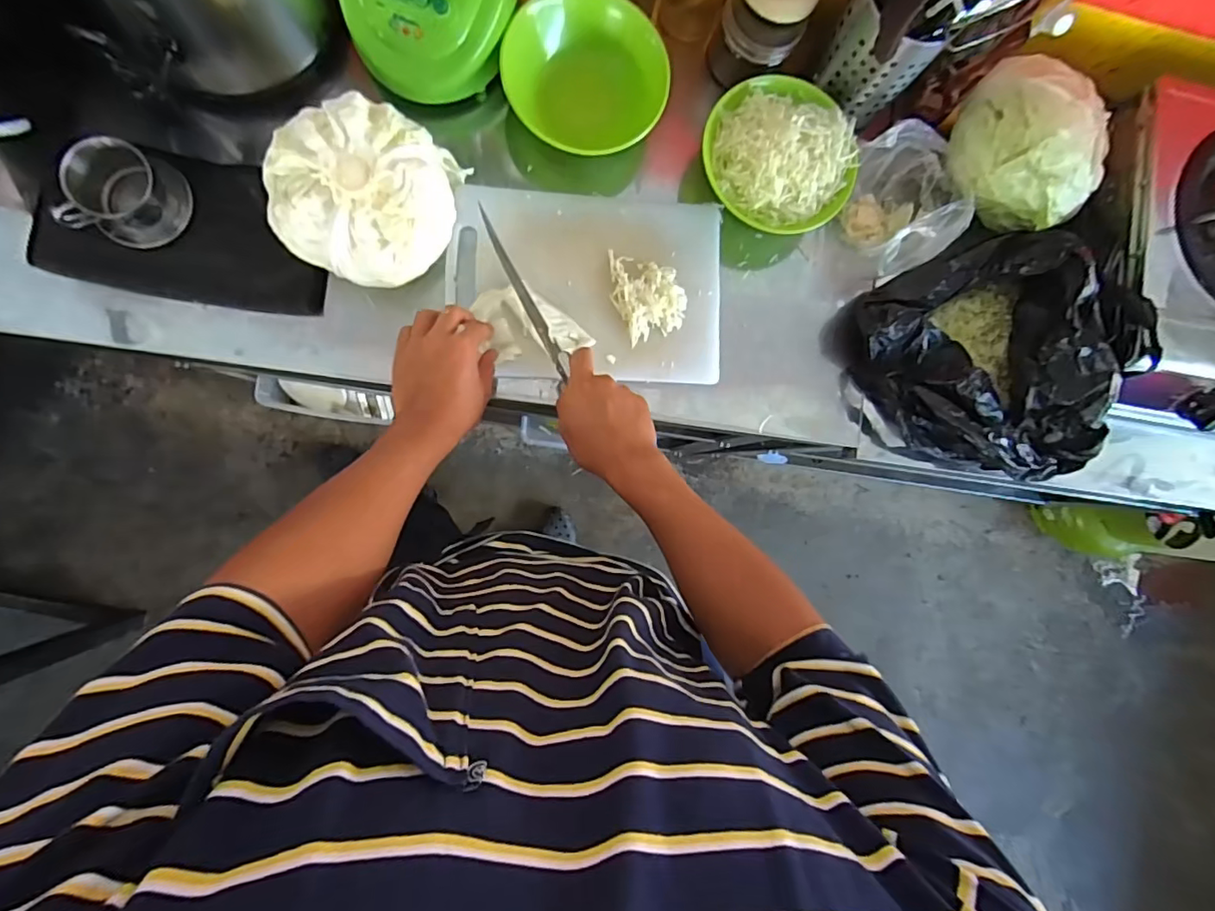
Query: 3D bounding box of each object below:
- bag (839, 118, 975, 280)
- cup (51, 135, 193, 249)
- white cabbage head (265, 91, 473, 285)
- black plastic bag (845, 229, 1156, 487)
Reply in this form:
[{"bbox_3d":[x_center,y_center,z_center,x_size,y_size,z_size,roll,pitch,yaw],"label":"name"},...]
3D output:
[{"bbox_3d":[0.327,-0.285,0.634,0.132,0.098,0.141,-34,93,-8],"label":"bag"},{"bbox_3d":[-0.469,-0.256,0.537,0.083,0.067,0.098,18,86,-7],"label":"cup"},{"bbox_3d":[-0.236,-0.253,0.550,0.153,0.088,0.160,0,88,-8],"label":"white cabbage head"},{"bbox_3d":[0.425,-0.115,0.633,0.287,0.138,0.238,17,86,-7],"label":"black plastic bag"}]

